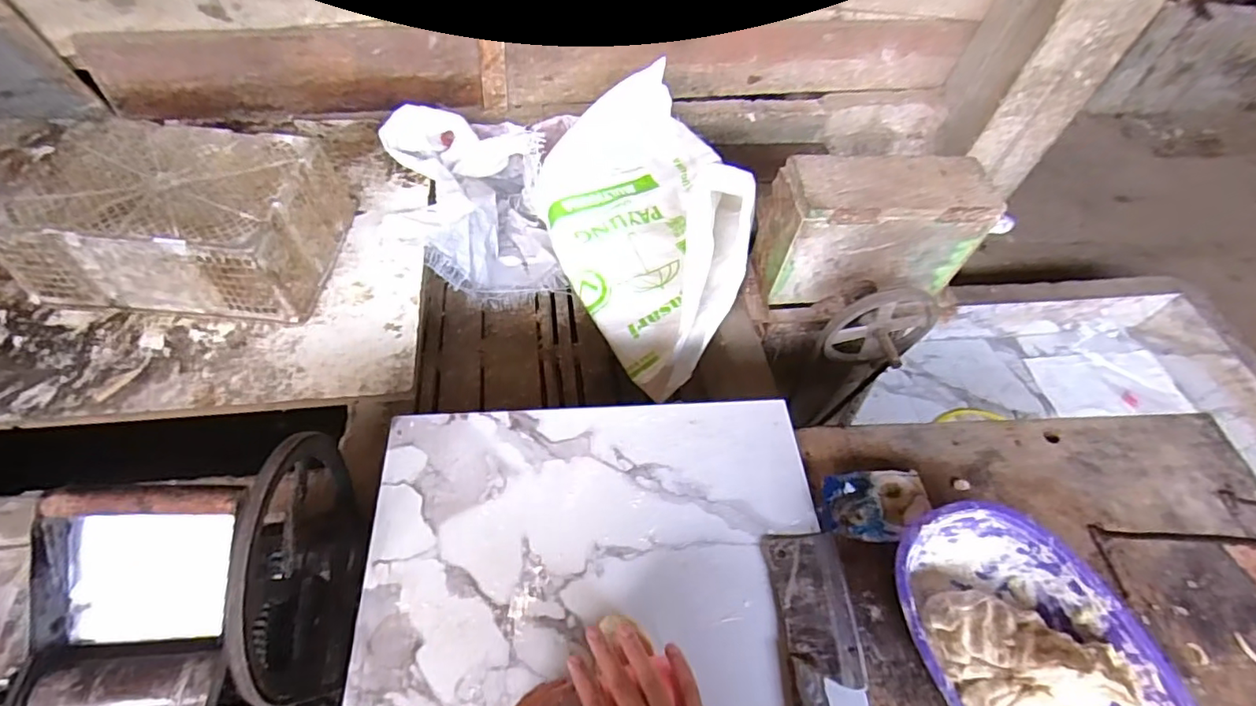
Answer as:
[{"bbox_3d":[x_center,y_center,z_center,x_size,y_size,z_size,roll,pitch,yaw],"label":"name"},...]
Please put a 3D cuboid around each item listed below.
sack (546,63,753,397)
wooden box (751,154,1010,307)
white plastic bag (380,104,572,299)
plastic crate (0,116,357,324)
[{"bbox_3d":[0.038,-0.308,1.193,0.384,0.243,0.758,-7,56,-13],"label":"sack"},{"bbox_3d":[0.430,-0.218,1.030,0.353,0.228,0.138,1,55,-8],"label":"wooden box"},{"bbox_3d":[-0.338,-0.331,1.310,0.305,0.268,0.405,-17,59,-19],"label":"white plastic bag"},{"bbox_3d":[-0.795,-0.252,1.053,0.468,0.170,0.333,7,54,-3],"label":"plastic crate"}]

